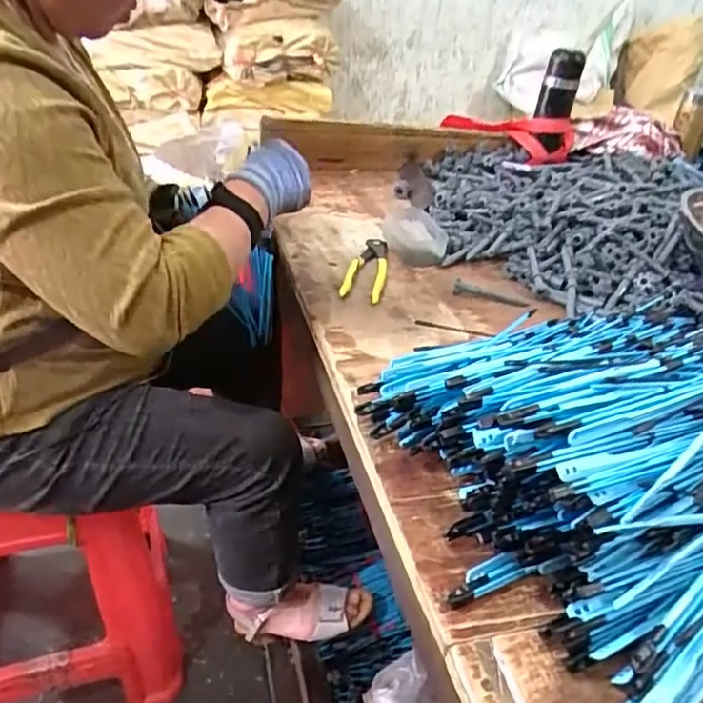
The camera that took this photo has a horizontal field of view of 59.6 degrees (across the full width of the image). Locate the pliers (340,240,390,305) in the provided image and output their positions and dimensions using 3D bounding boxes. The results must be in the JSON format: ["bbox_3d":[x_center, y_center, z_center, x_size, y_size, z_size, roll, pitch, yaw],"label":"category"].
[{"bbox_3d":[0.023,-0.107,0.784,0.047,0.011,0.161,11,34,5],"label":"pliers"}]

